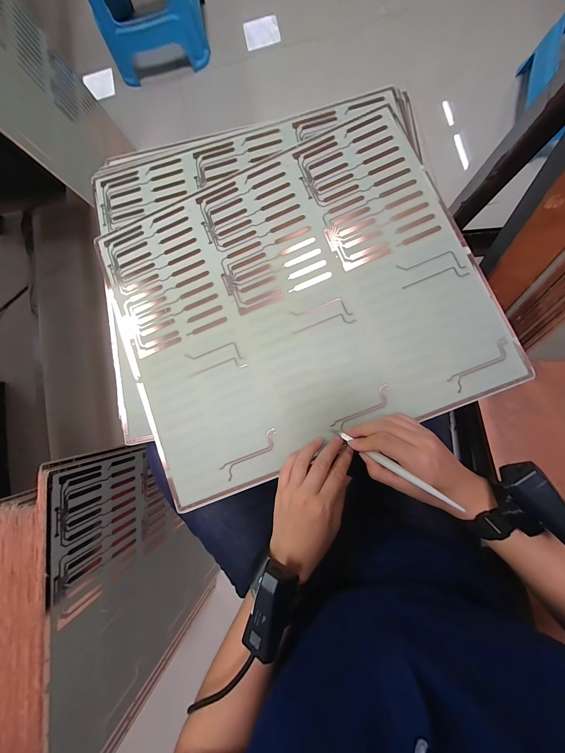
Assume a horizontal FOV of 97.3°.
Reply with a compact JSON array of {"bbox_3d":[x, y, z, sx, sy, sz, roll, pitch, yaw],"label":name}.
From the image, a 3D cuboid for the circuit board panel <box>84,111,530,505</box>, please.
[{"bbox_3d":[0.009,-0.106,0.348,0.474,0.010,0.422,-22,82,4],"label":"circuit board panel"}]

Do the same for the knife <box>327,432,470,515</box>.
[{"bbox_3d":[0.114,0.097,0.278,0.143,0.013,0.010,28,87,41],"label":"knife"}]

